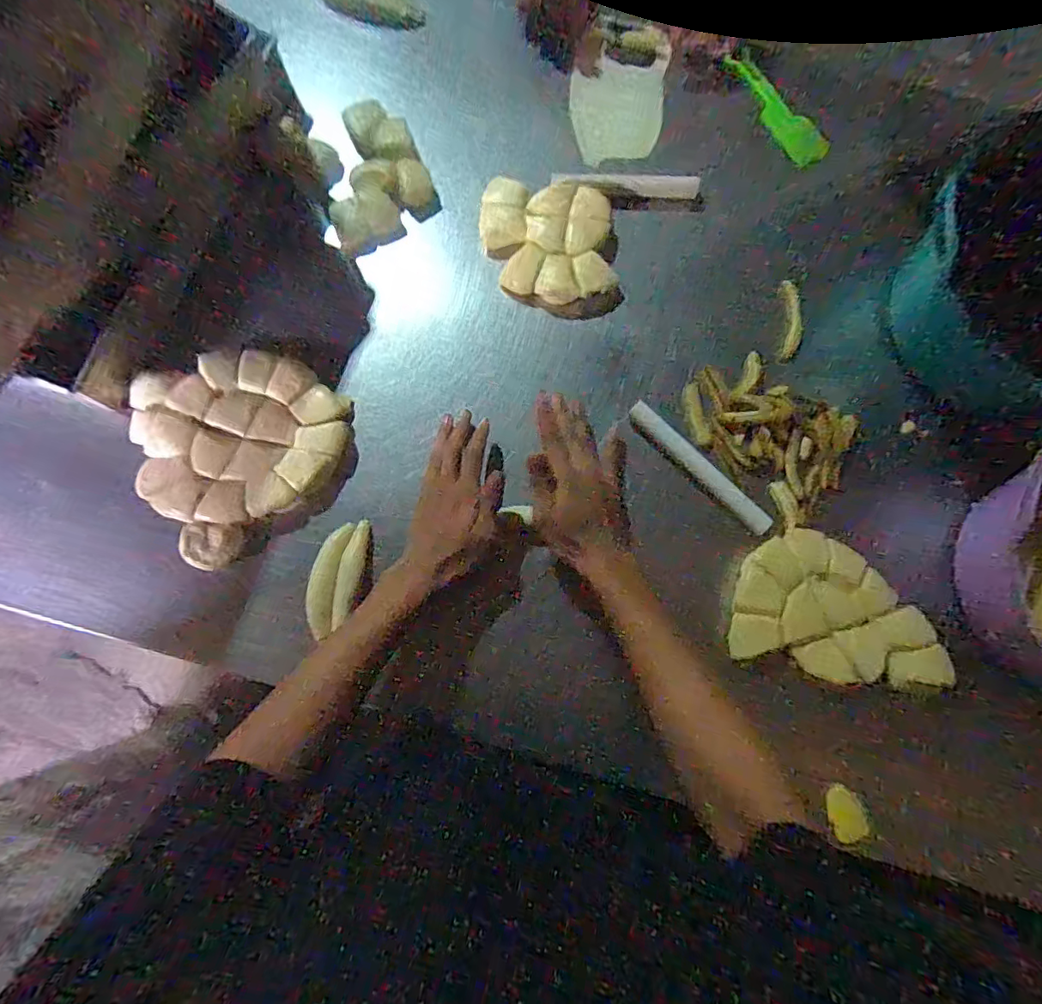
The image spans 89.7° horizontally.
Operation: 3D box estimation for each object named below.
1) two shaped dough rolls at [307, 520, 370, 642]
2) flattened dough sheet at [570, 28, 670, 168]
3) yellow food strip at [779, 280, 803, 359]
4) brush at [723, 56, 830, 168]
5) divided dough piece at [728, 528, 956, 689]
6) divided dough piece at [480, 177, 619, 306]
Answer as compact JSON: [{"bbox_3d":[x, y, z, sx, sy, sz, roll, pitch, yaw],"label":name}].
[{"bbox_3d":[-0.181,0.073,0.518,0.045,0.021,0.112,13,78,2],"label":"two shaped dough rolls"},{"bbox_3d":[0.119,-0.497,0.643,0.110,0.012,0.190,8,78,1],"label":"flattened dough sheet"},{"bbox_3d":[0.302,-0.205,0.586,0.021,0.009,0.086,-3,91,-1],"label":"yellow food strip"},{"bbox_3d":[0.304,-0.467,0.628,0.042,0.014,0.164,-30,80,-7],"label":"brush"},{"bbox_3d":[0.313,0.104,0.511,0.198,0.017,0.132,13,78,2],"label":"divided dough piece"},{"bbox_3d":[0.029,-0.294,0.590,0.154,0.034,0.132,12,78,2],"label":"divided dough piece"}]

